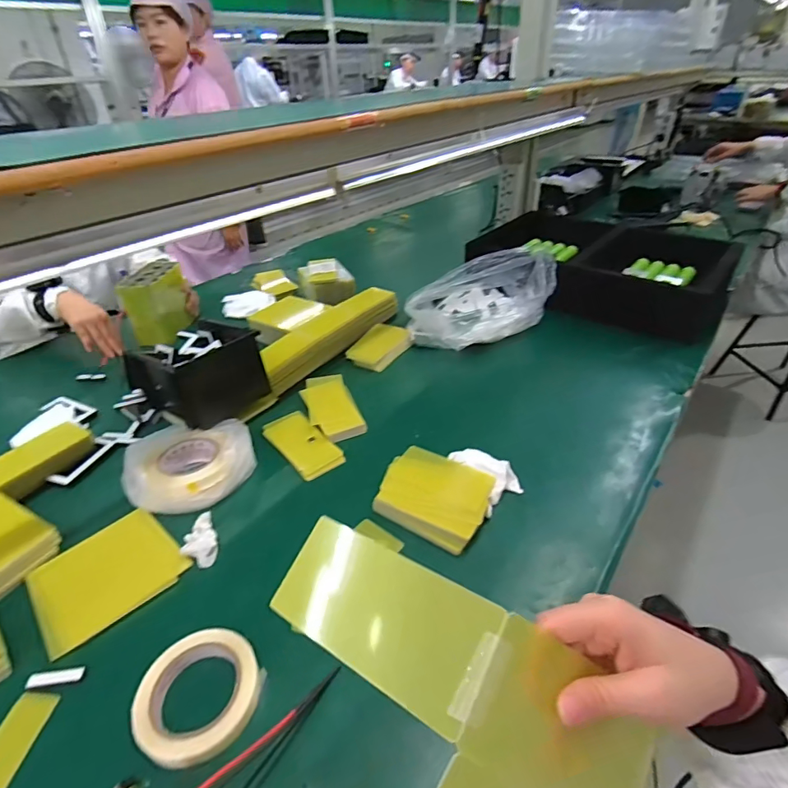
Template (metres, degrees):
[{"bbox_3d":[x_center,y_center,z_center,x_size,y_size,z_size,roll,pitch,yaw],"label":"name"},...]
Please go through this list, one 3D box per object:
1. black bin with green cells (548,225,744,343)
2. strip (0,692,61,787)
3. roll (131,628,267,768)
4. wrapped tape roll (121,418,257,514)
[{"bbox_3d":[0.558,-0.255,1.034,0.303,0.116,0.311,20,42,28],"label":"black bin with green cells"},{"bbox_3d":[-0.361,0.334,0.427,0.042,0.009,0.107,2,36,6],"label":"strip"},{"bbox_3d":[-0.188,0.293,0.454,0.112,0.033,0.104,-2,36,1],"label":"roll"},{"bbox_3d":[-0.308,0.099,0.697,0.180,0.059,0.151,-2,36,0],"label":"wrapped tape roll"}]

